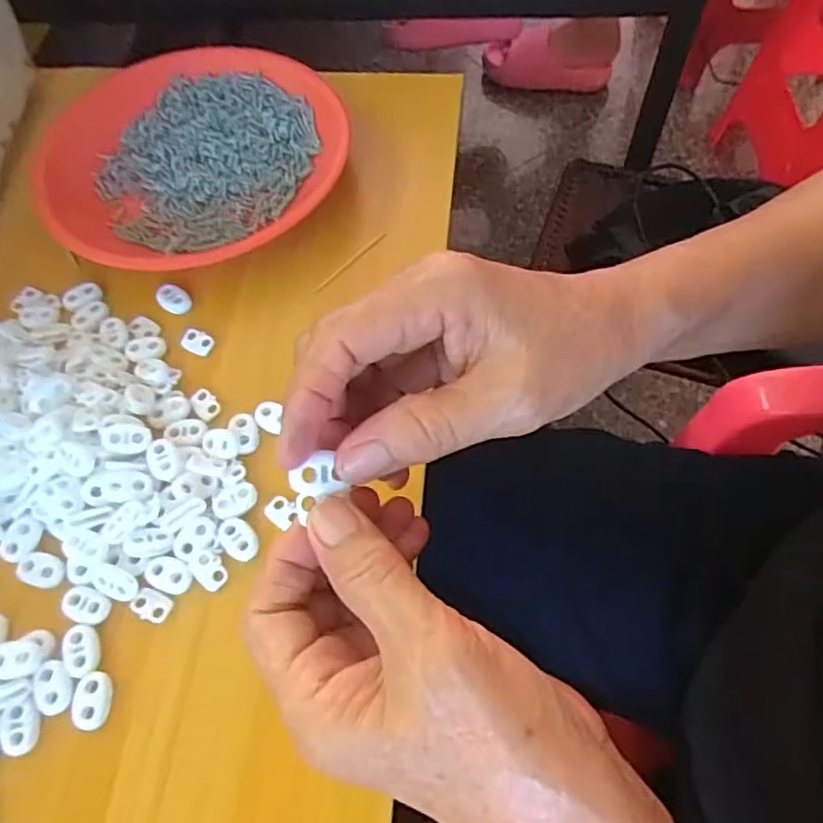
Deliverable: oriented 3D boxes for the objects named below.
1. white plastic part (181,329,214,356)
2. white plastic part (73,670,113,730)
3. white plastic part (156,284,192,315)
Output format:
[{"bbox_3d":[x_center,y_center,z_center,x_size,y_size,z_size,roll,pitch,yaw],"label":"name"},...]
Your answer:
[{"bbox_3d":[-0.121,-0.039,0.370,0.019,0.004,0.013,18,64,13],"label":"white plastic part"},{"bbox_3d":[-0.137,0.124,0.281,0.015,0.005,0.023,-4,61,2],"label":"white plastic part"},{"bbox_3d":[-0.140,-0.066,0.385,0.022,0.006,0.015,29,67,18],"label":"white plastic part"}]

